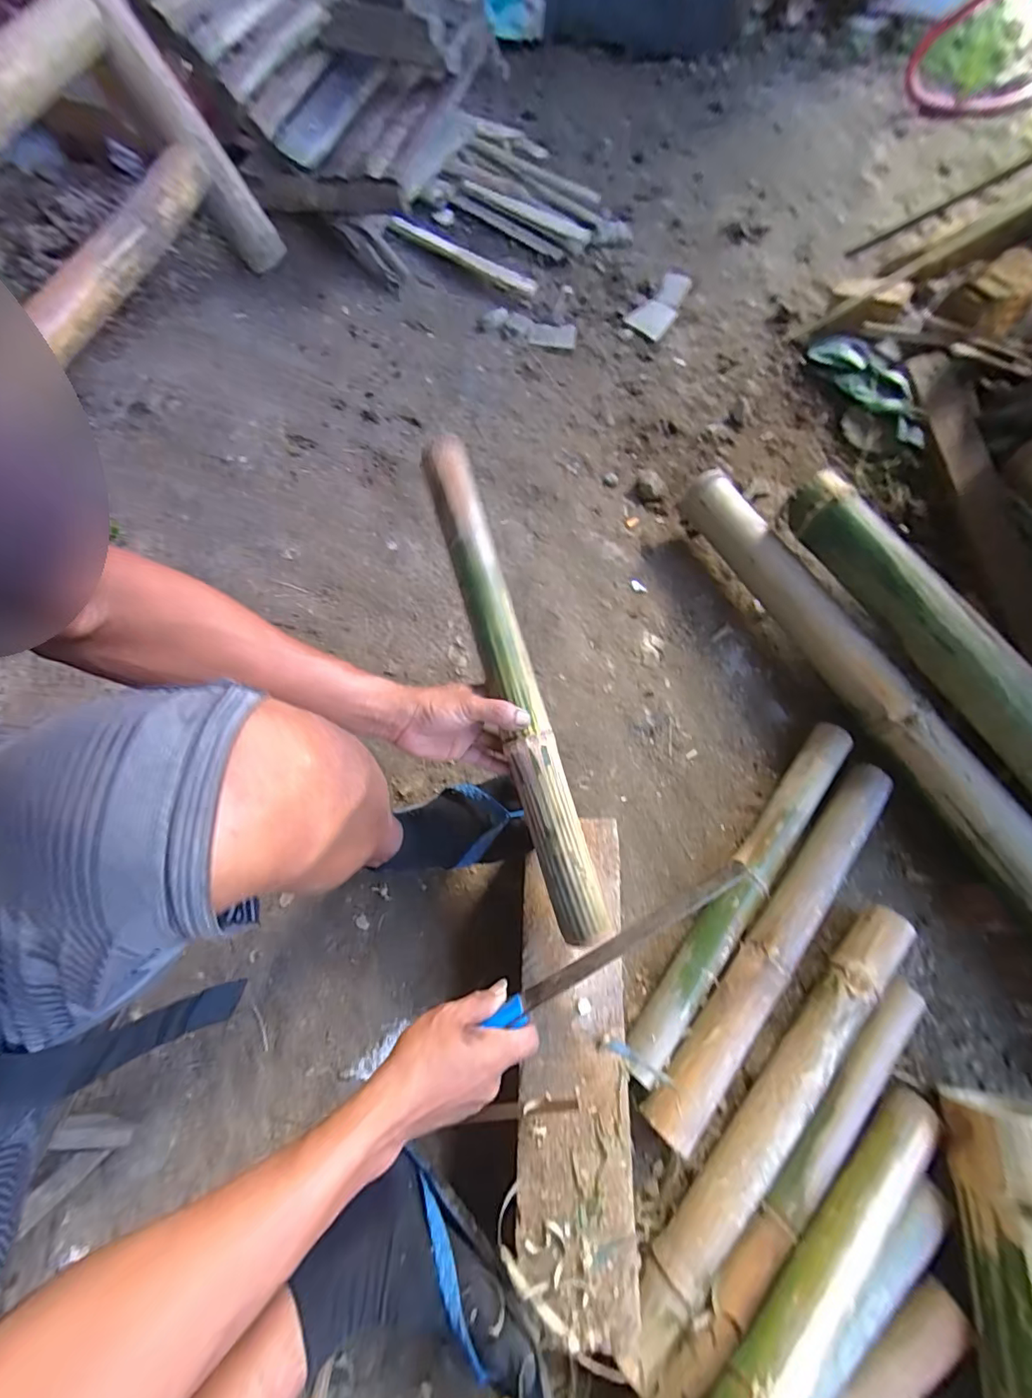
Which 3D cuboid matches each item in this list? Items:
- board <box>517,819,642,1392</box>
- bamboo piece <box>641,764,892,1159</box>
[{"bbox_3d":[0.058,0.344,0.477,0.105,0.020,0.426,0,70,1],"label":"board"},{"bbox_3d":[0.316,0.273,0.576,0.050,0.046,0.505,40,73,13],"label":"bamboo piece"}]

